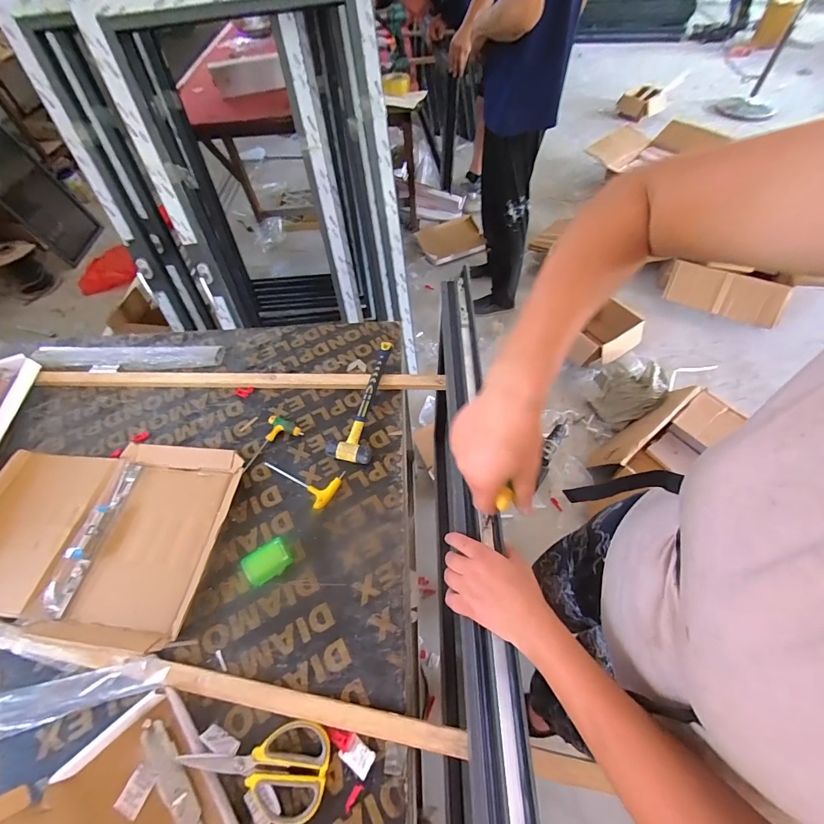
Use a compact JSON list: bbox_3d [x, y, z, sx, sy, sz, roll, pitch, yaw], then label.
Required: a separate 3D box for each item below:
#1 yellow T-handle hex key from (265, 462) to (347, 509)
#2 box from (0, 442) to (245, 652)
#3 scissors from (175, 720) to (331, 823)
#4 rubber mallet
[{"bbox_3d":[-0.183,0.102,0.660,0.139,0.012,0.076,30,62,22],"label":"yellow T-handle hex key"},{"bbox_3d":[-0.520,0.185,0.619,0.425,0.033,0.304,4,55,7],"label":"box"},{"bbox_3d":[-0.179,0.407,0.440,0.160,0.018,0.089,10,56,-4],"label":"scissors"},{"bbox_3d":[-0.094,-0.024,0.719,0.076,0.043,0.251,5,56,8],"label":"rubber mallet"}]

